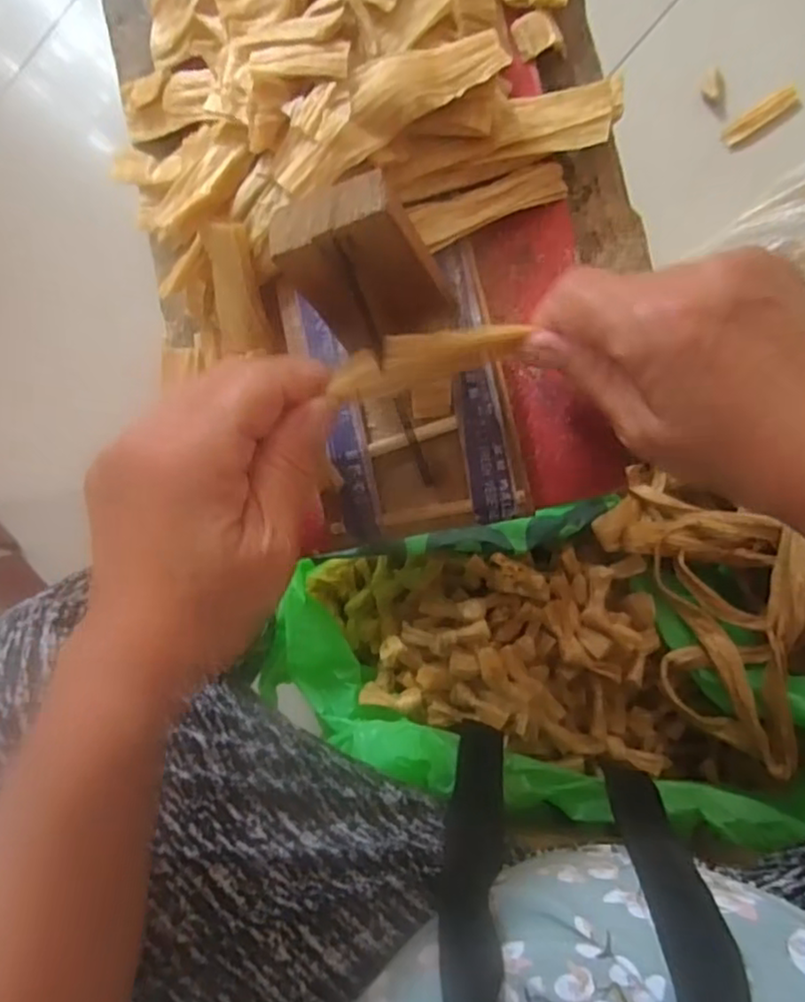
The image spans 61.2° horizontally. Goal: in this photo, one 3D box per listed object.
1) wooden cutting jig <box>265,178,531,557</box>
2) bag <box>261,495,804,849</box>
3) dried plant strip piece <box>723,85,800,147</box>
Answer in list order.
[{"bbox_3d":[-0.005,-0.042,0.257,0.086,0.081,0.117,-14,86,9],"label":"wooden cutting jig"},{"bbox_3d":[0.135,0.117,0.538,0.441,0.145,0.218,6,89,10],"label":"bag"},{"bbox_3d":[0.370,-0.397,0.700,0.076,0.015,0.021,-32,83,22],"label":"dried plant strip piece"}]

